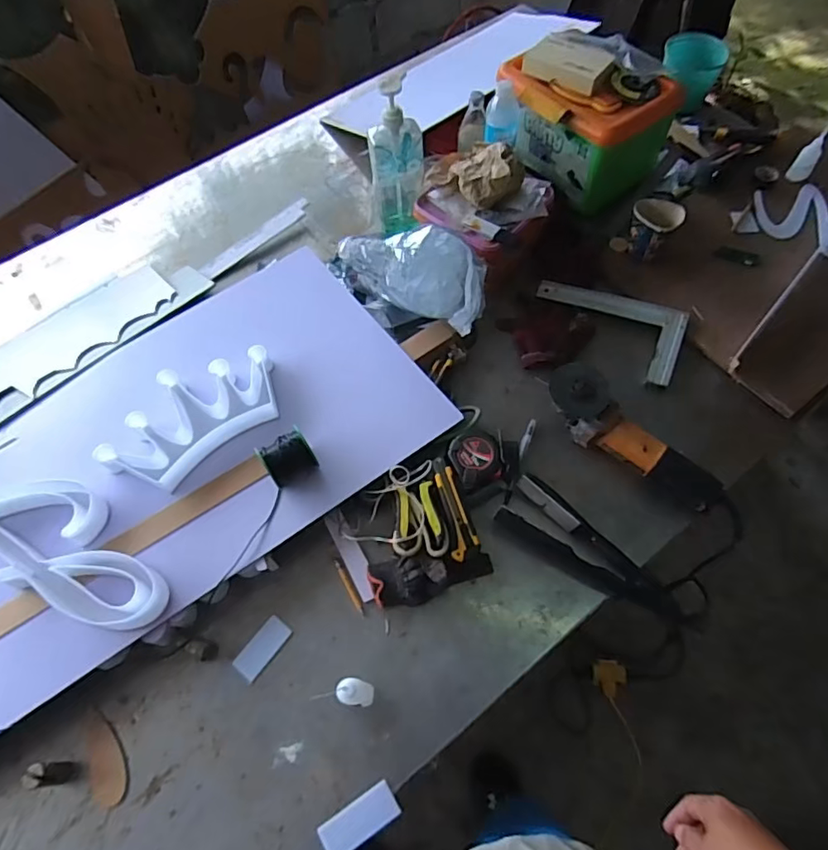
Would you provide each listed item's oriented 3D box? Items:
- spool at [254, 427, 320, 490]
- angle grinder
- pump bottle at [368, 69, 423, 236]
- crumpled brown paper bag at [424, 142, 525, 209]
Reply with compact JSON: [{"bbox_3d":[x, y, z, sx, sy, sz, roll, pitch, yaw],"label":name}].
[{"bbox_3d":[-0.177,0.054,0.777,0.067,0.067,0.053,-31,65,-12],"label":"spool"},{"bbox_3d":[0.312,0.022,0.794,0.280,0.078,0.077,41,70,9],"label":"angle grinder"},{"bbox_3d":[-0.030,-0.458,0.969,0.093,0.282,0.050,-4,61,1],"label":"pump bottle"},{"bbox_3d":[0.100,-0.436,0.931,0.167,0.067,0.097,37,71,19],"label":"crumpled brown paper bag"}]

